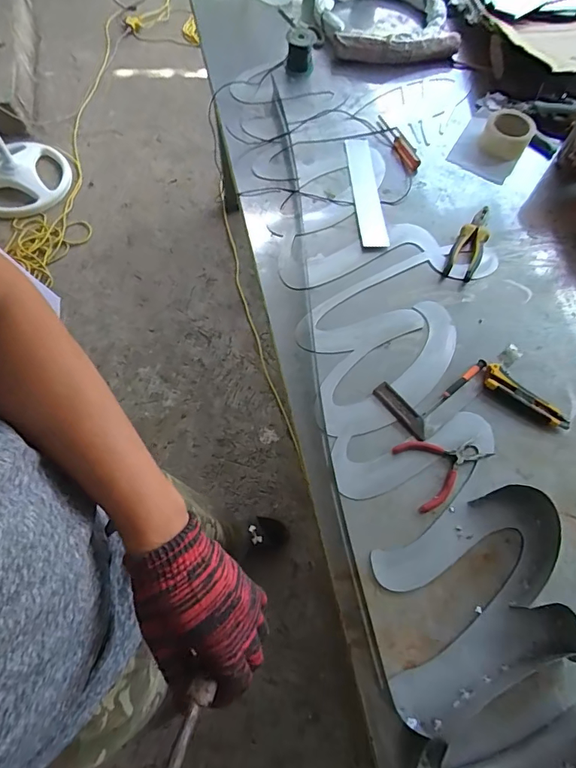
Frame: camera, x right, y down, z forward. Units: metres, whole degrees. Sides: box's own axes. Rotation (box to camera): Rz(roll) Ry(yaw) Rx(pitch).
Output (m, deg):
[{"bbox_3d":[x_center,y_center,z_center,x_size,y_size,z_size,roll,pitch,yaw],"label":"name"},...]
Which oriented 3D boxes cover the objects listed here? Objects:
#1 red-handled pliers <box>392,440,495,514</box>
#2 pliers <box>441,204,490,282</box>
[{"bbox_3d":[0.244,0.123,0.687,0.137,0.008,0.104,-19,68,-12],"label":"red-handled pliers"},{"bbox_3d":[0.357,-0.275,0.865,0.056,0.023,0.187,25,66,8],"label":"pliers"}]

